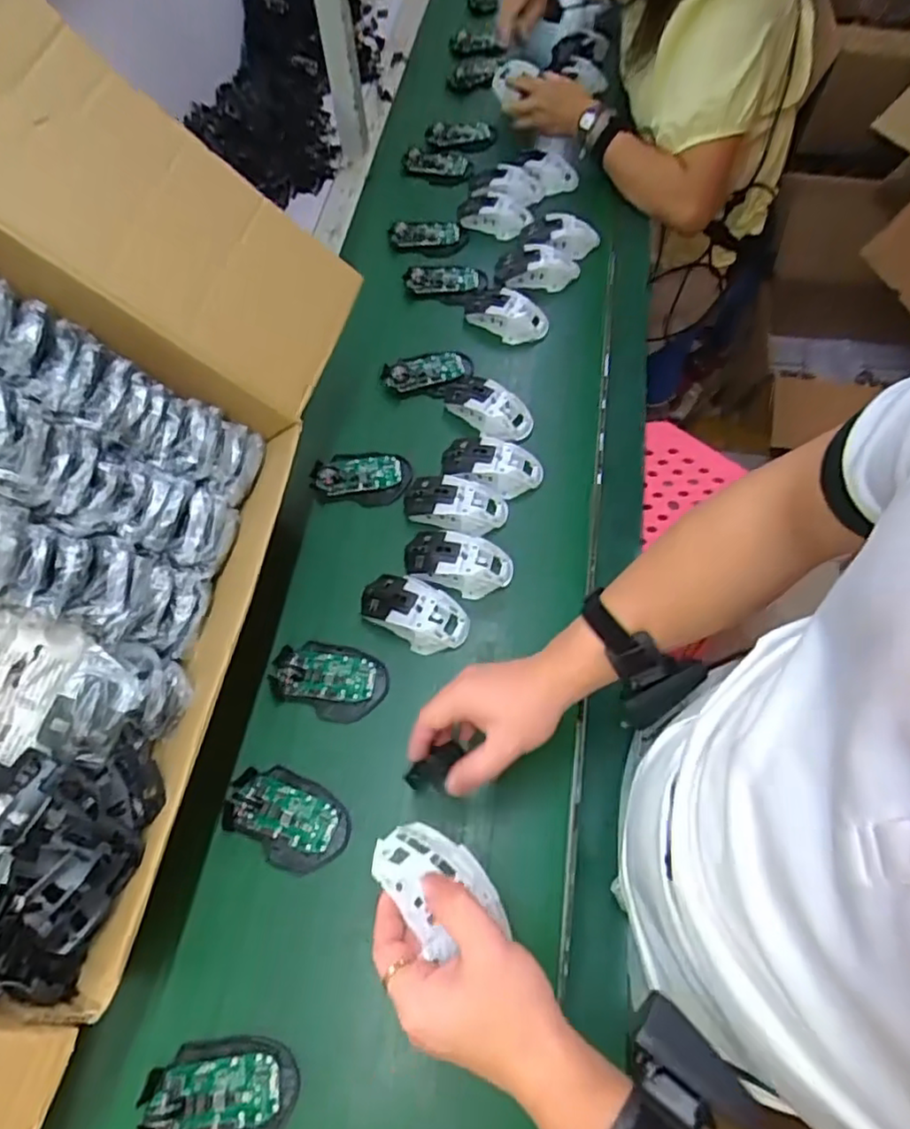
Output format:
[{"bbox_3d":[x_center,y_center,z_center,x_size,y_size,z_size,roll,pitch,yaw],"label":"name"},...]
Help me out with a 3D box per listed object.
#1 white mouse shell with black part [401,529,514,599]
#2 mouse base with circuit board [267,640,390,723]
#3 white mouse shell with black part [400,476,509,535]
[{"bbox_3d":[0.003,-0.003,0.690,0.114,0.031,0.061,18,69,10],"label":"white mouse shell with black part"},{"bbox_3d":[-0.126,0.116,0.643,0.114,0.016,0.075,9,68,6],"label":"mouse base with circuit board"},{"bbox_3d":[0.000,-0.068,0.723,0.115,0.031,0.060,16,69,9],"label":"white mouse shell with black part"}]

